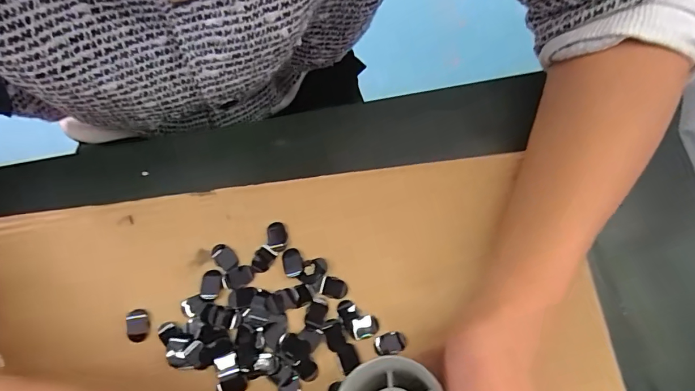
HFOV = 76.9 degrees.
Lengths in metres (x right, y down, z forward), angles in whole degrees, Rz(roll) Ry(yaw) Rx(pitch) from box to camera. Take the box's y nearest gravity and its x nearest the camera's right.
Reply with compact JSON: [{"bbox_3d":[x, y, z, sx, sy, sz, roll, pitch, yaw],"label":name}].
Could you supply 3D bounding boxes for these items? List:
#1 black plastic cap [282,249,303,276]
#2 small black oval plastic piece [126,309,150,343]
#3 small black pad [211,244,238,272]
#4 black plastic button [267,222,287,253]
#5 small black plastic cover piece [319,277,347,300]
[{"bbox_3d":[-0.036,0.044,0.286,0.013,0.004,0.018,-15,75,-3],"label":"black plastic cap"},{"bbox_3d":[-0.134,0.083,0.277,0.014,0.004,0.020,-18,76,-4],"label":"small black oval plastic piece"},{"bbox_3d":[-0.082,0.041,0.289,0.013,0.004,0.020,-43,79,-10],"label":"small black pad"},{"bbox_3d":[-0.047,0.028,0.292,0.013,0.004,0.020,-16,75,-4],"label":"black plastic button"},{"bbox_3d":[-0.009,0.060,0.285,0.017,0.004,0.013,14,76,4],"label":"small black plastic cover piece"}]

